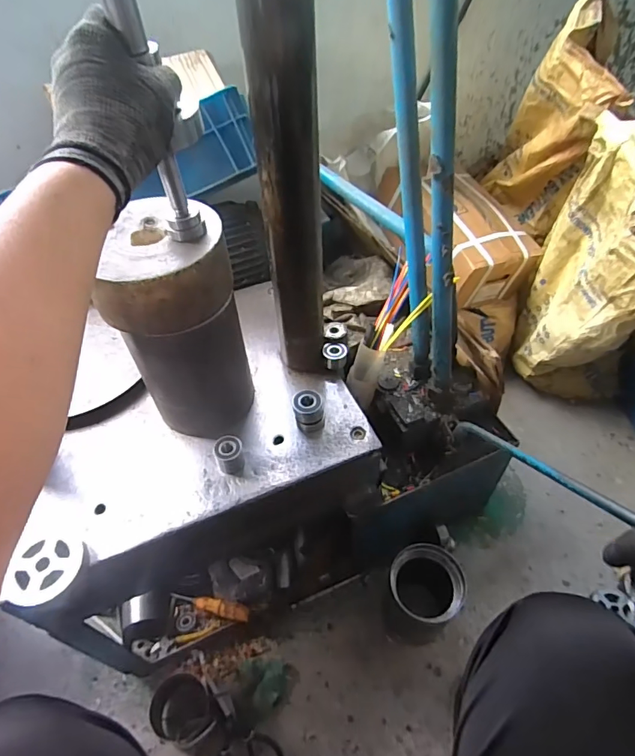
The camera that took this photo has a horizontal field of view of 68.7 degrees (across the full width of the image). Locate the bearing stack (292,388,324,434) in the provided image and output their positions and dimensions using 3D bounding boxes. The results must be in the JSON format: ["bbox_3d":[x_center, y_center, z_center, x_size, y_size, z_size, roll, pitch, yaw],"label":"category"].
[{"bbox_3d":[-0.012,0.042,0.610,0.040,0.043,0.041,-6,49,-3],"label":"bearing stack"}]

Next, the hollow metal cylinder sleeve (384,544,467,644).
[{"bbox_3d":[0.181,0.370,0.804,0.117,0.171,0.127,10,50,11],"label":"hollow metal cylinder sleeve"}]

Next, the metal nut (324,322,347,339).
[{"bbox_3d":[0.027,-0.071,0.688,0.034,0.010,0.035,3,49,5],"label":"metal nut"}]

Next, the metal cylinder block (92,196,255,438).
[{"bbox_3d":[-0.149,-0.062,0.537,0.117,0.244,0.146,-9,49,-5],"label":"metal cylinder block"}]

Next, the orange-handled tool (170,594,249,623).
[{"bbox_3d":[-0.193,0.418,0.851,0.161,0.034,0.028,0,47,25],"label":"orange-handled tool"}]

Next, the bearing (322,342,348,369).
[{"bbox_3d":[0.026,-0.032,0.673,0.035,0.025,0.029,1,49,3],"label":"bearing"}]

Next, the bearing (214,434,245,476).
[{"bbox_3d":[-0.106,0.095,0.567,0.034,0.040,0.032,-1,49,1],"label":"bearing"}]

